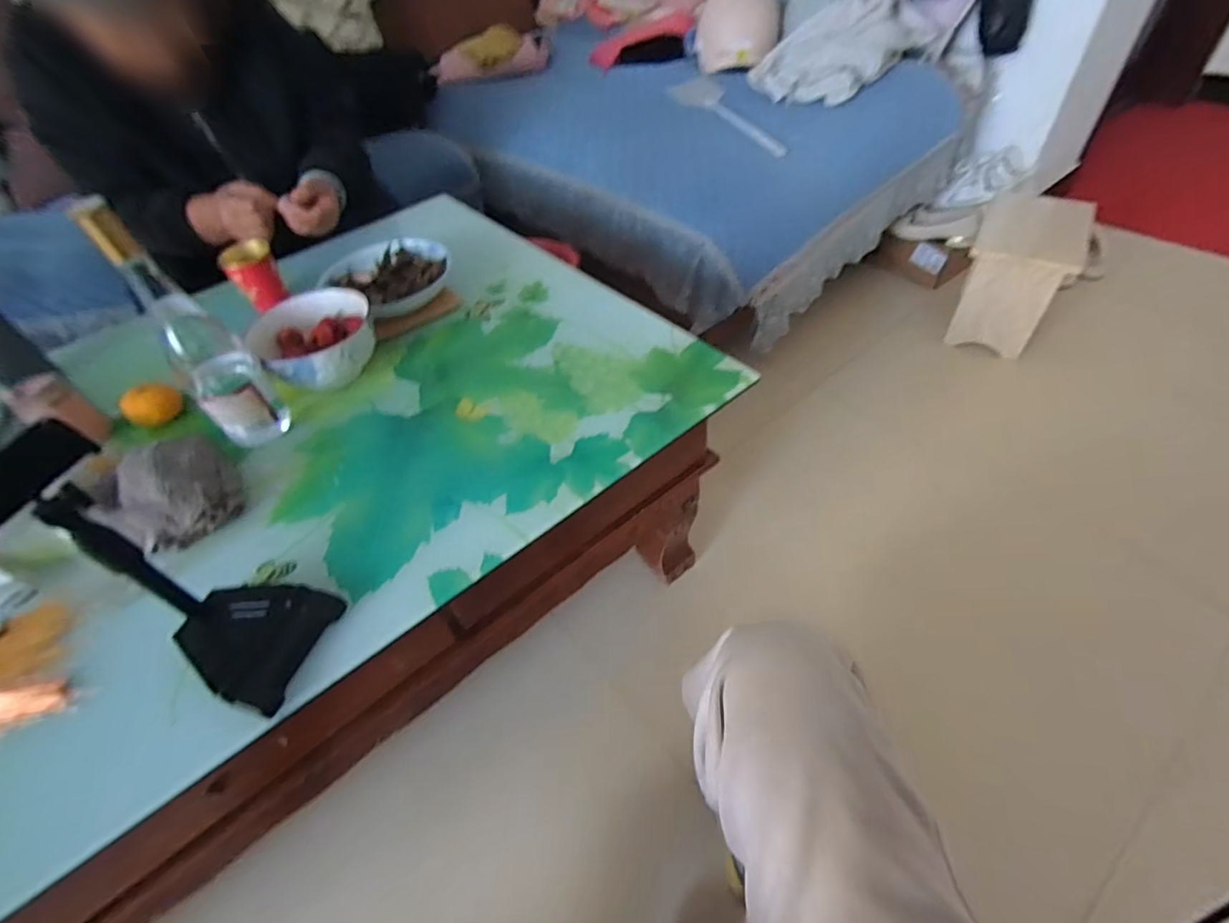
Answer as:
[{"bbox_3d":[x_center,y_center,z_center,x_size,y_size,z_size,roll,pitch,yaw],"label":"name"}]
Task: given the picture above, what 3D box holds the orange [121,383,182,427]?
[{"bbox_3d":[-0.572,-0.067,0.692,0.058,0.040,0.060,33,60,30],"label":"orange"}]

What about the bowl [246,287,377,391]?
[{"bbox_3d":[-0.368,-0.144,0.709,0.136,0.085,0.134,-3,48,4],"label":"bowl"}]

